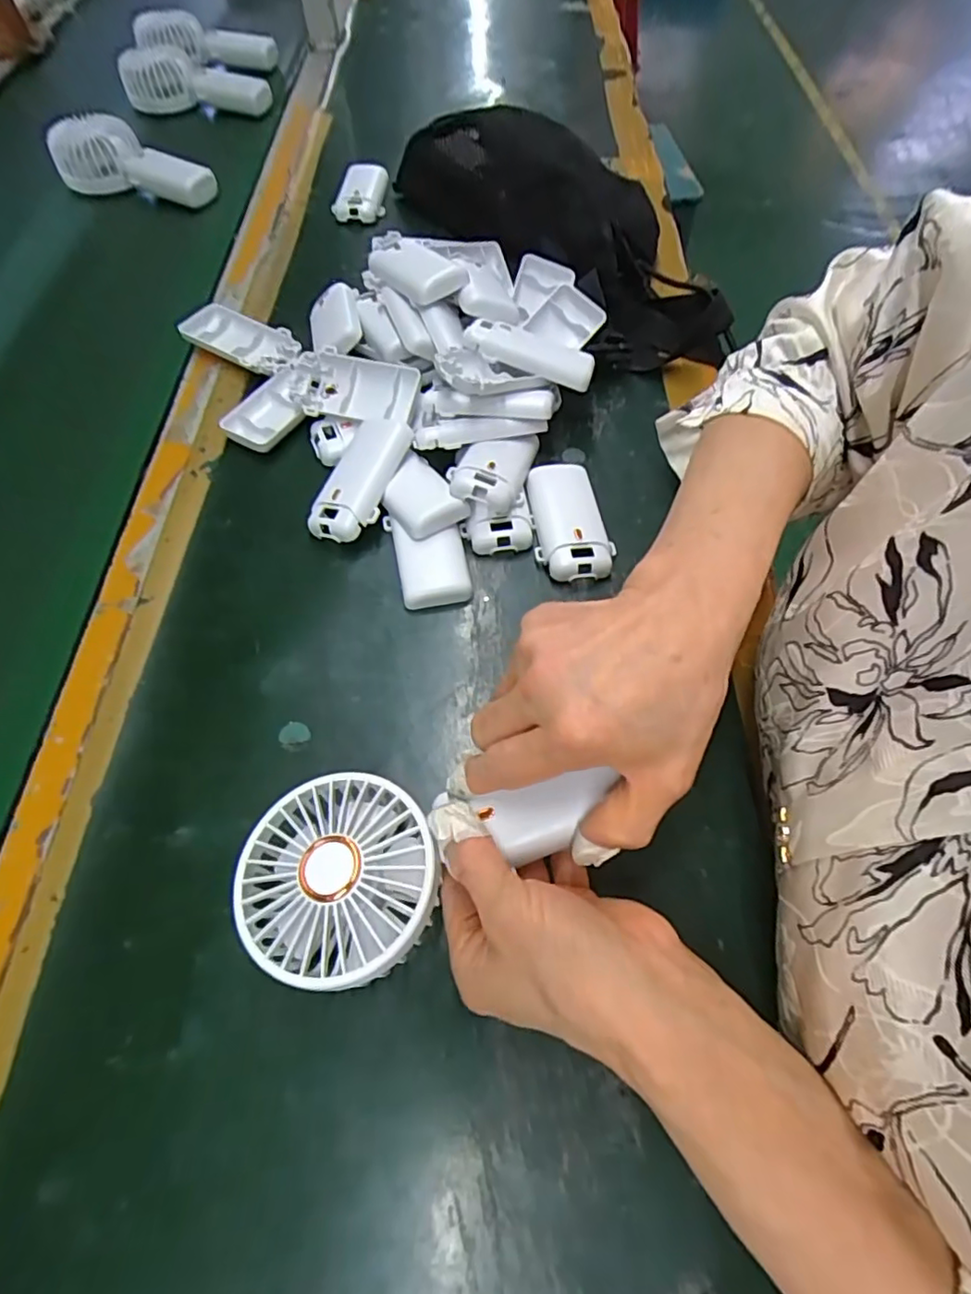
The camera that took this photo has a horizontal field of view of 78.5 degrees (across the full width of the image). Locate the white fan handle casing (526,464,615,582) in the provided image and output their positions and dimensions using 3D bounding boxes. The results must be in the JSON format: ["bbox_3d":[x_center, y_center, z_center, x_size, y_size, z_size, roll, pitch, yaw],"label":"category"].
[{"bbox_3d":[0.055,-0.085,0.393,0.048,0.021,0.094,-4,61,-2],"label":"white fan handle casing"}]

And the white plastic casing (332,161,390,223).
[{"bbox_3d":[-0.128,-0.471,0.612,0.050,0.018,0.083,-1,61,2],"label":"white plastic casing"}]

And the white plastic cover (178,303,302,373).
[{"bbox_3d":[-0.198,-0.249,0.482,0.094,0.017,0.048,27,64,14],"label":"white plastic cover"}]

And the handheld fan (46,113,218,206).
[{"bbox_3d":[-0.374,-0.513,0.631,0.169,0.051,0.058,22,63,12],"label":"handheld fan"}]

